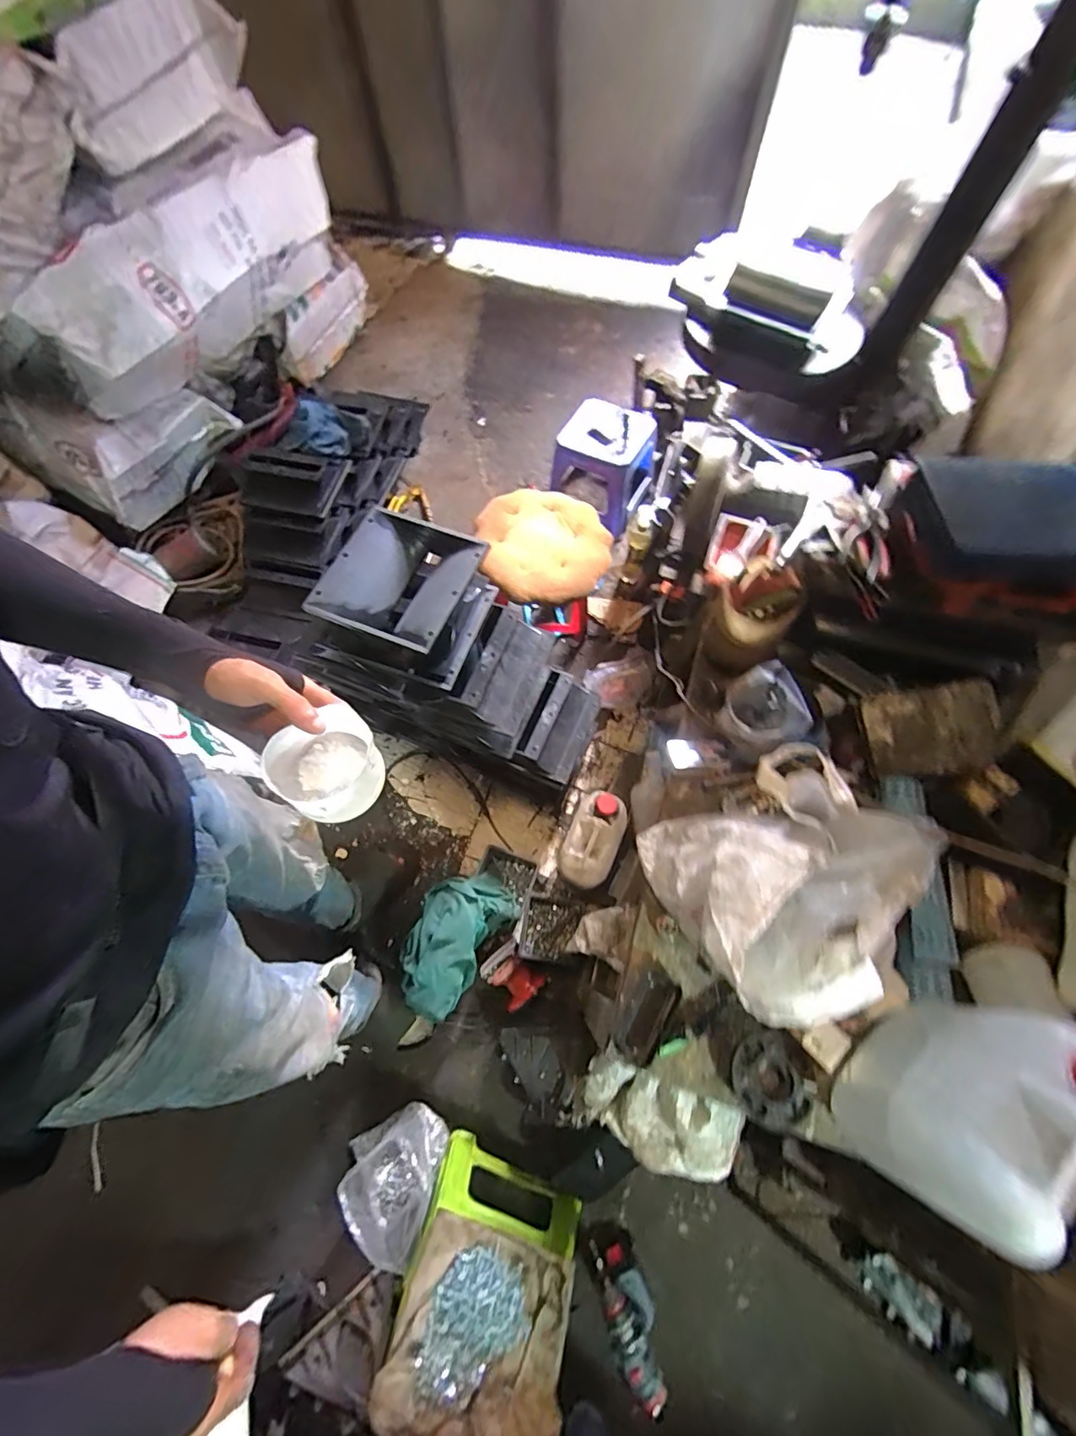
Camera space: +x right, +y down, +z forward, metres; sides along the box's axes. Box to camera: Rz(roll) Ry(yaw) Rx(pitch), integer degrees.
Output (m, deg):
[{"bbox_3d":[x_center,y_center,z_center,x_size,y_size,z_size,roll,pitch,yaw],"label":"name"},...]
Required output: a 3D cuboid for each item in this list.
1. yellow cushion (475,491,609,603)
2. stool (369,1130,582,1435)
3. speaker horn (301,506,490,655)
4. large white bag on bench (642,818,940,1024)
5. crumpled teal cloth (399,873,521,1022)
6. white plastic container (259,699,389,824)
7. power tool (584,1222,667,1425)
[{"bbox_3d":[0.019,-0.453,1.288,0.323,0.067,0.354,0,67,1],"label":"yellow cushion"},{"bbox_3d":[-0.085,0.959,0.861,0.256,0.256,0.274,14,68,7],"label":"stool"},{"bbox_3d":[-0.233,-0.227,0.881,0.226,0.071,0.240,22,69,10],"label":"speaker horn"},{"bbox_3d":[0.280,0.179,0.593,0.235,0.281,0.228,-15,68,-5],"label":"large white bag on bench"},{"bbox_3d":[-0.177,0.449,1.062,0.175,0.100,0.275,34,72,14],"label":"crumpled teal cloth"},{"bbox_3d":[-0.183,0.045,0.462,0.081,0.073,0.087,0,67,1],"label":"white plastic container"},{"bbox_3d":[0.146,0.979,0.874,0.076,0.238,0.187,-19,68,-7],"label":"power tool"}]

